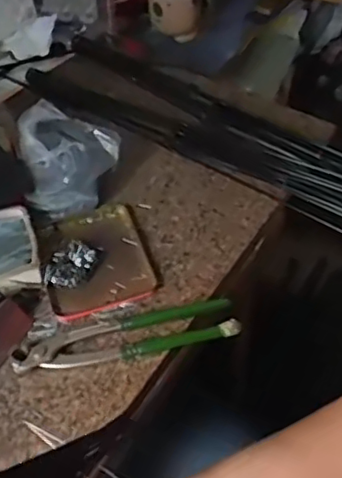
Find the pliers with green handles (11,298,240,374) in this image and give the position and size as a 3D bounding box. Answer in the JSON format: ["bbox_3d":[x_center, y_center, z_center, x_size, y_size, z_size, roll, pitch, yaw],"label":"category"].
[{"bbox_3d":[-0.039,0.087,0.550,0.195,0.016,0.038,-9,51,-7],"label":"pliers with green handles"}]

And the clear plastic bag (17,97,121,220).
[{"bbox_3d":[-0.107,-0.090,0.662,0.103,0.055,0.120,-12,51,-9],"label":"clear plastic bag"}]

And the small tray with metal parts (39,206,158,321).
[{"bbox_3d":[-0.075,0.018,0.608,0.103,0.018,0.122,-15,52,-12],"label":"small tray with metal parts"}]

